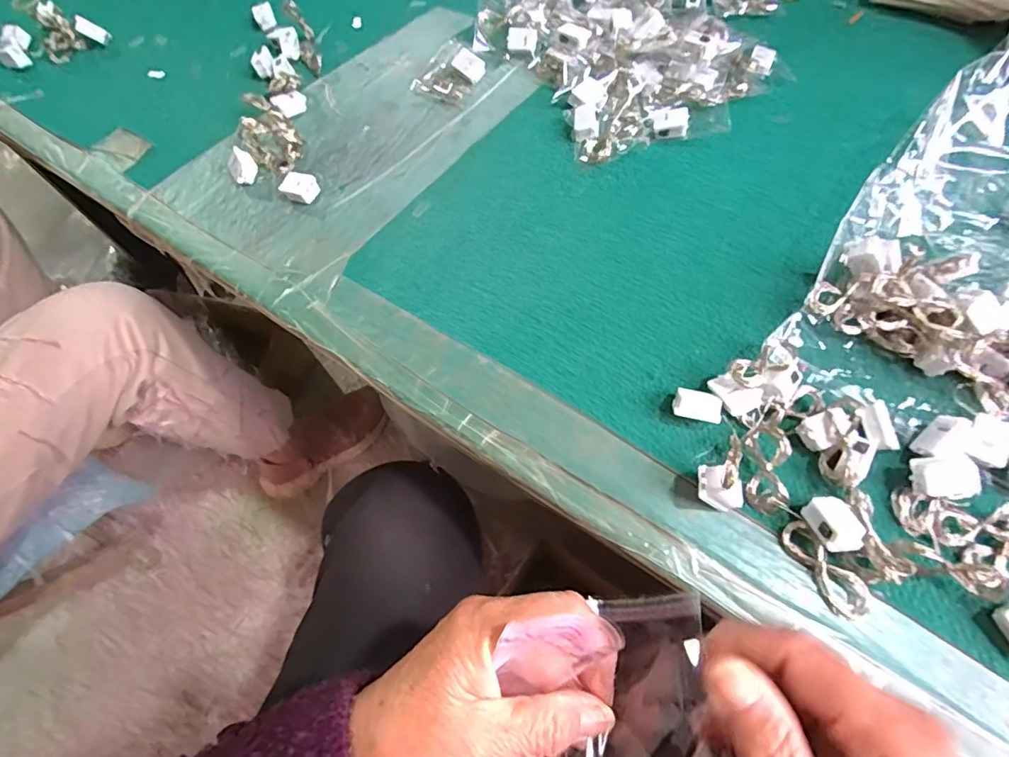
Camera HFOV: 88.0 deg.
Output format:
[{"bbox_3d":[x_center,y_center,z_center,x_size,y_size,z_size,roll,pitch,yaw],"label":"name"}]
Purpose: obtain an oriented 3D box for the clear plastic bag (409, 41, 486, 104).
[{"bbox_3d":[-0.047,-0.290,0.483,0.056,0.020,0.074,22,66,15],"label":"clear plastic bag"}]

